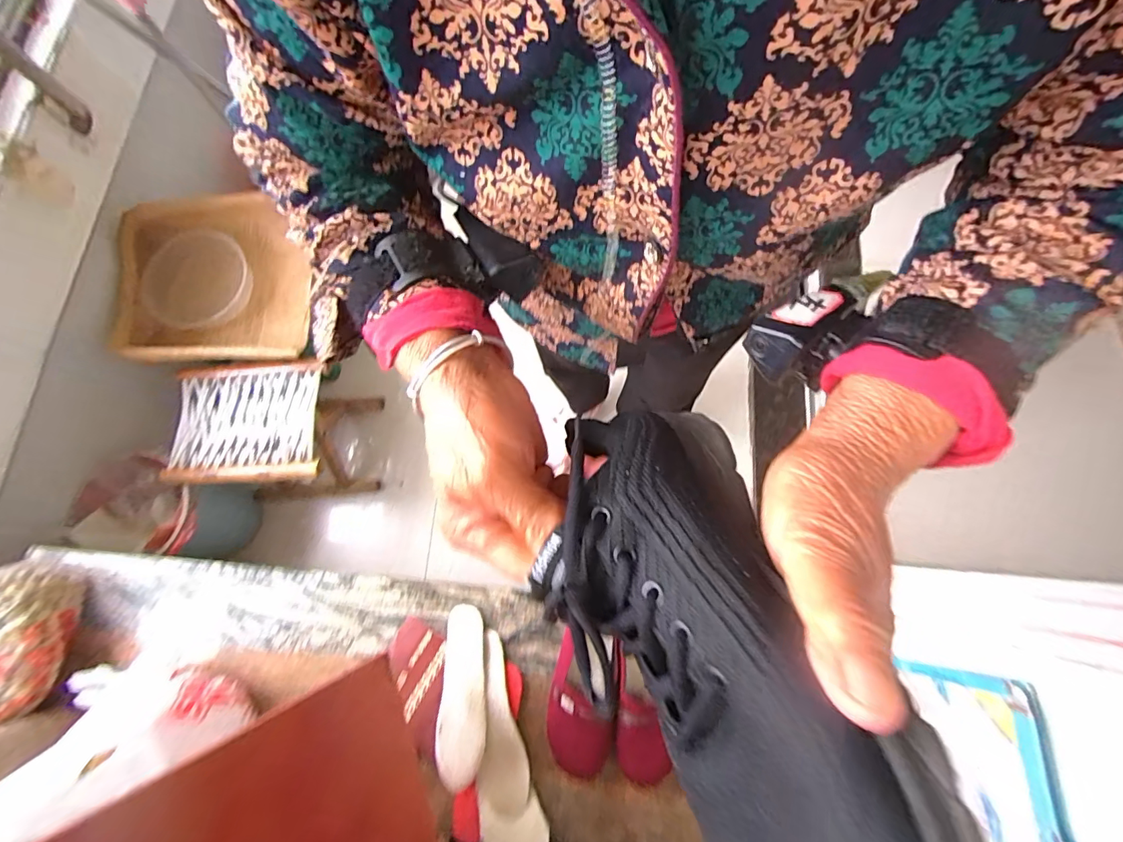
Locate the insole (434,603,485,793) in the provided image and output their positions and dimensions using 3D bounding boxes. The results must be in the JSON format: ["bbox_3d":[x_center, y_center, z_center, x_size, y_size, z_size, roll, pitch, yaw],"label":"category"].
[{"bbox_3d":[-0.139,0.381,0.673,0.066,0.022,0.222,-1,76,1],"label":"insole"}]

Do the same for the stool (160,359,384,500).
[{"bbox_3d":[-0.636,0.035,1.110,0.299,0.305,0.246,-5,75,0],"label":"stool"}]

